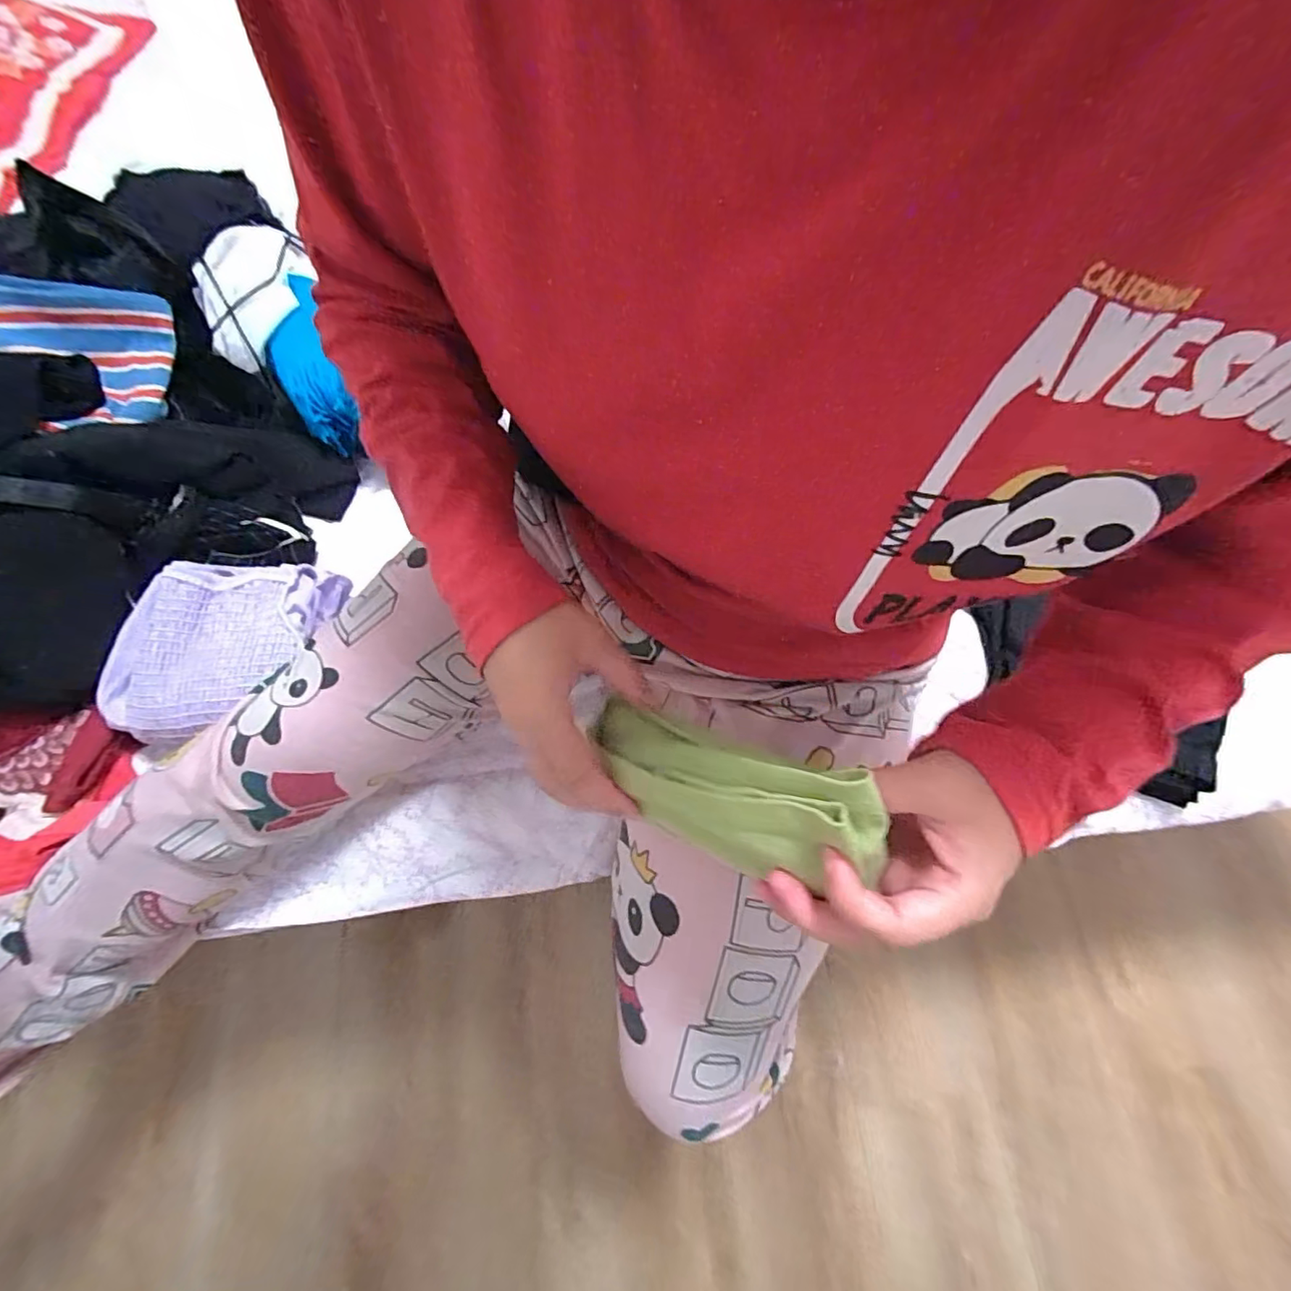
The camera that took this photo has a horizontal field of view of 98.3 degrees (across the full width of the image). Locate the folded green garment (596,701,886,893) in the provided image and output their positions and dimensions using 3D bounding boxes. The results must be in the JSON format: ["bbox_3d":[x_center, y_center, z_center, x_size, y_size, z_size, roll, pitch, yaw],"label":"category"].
[{"bbox_3d":[0.030,0.066,0.262,0.150,0.029,0.051,14,66,34],"label":"folded green garment"}]

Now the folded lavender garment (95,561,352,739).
[{"bbox_3d":[-0.377,-0.003,0.493,0.178,0.050,0.159,-1,67,1],"label":"folded lavender garment"}]

